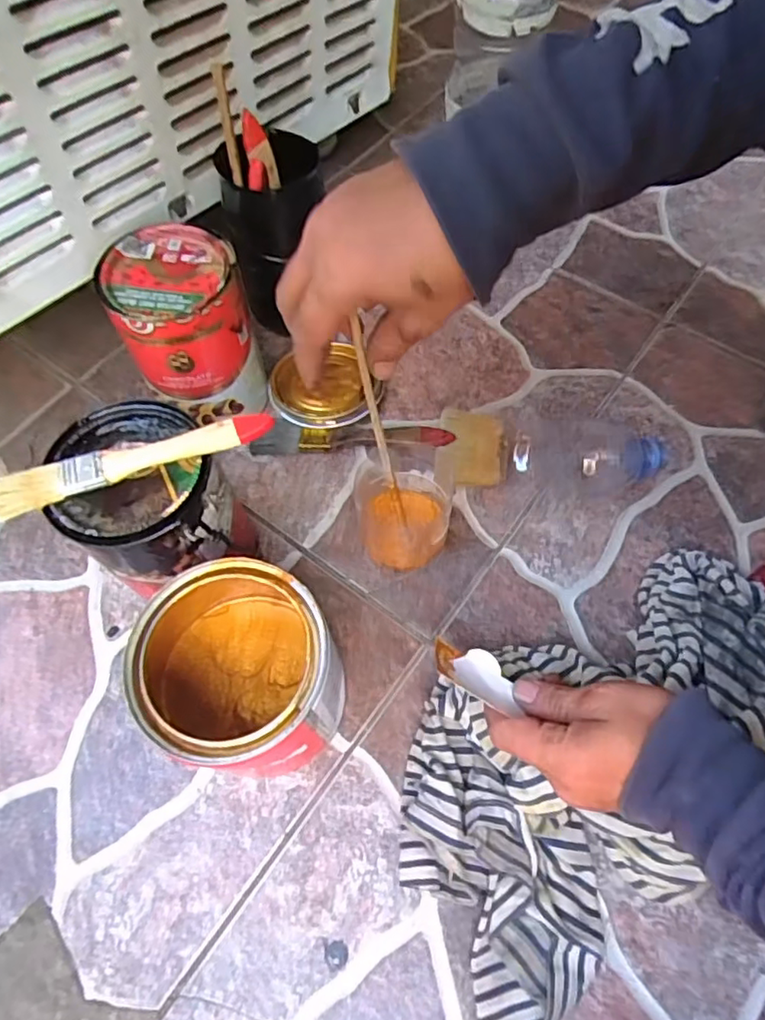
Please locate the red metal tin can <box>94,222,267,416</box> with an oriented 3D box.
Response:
[{"bbox_3d":[-0.154,-0.141,0.471,0.093,0.114,0.092,1,59,-2],"label":"red metal tin can"}]

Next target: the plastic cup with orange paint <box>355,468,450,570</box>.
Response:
[{"bbox_3d":[0.012,0.006,0.458,0.076,0.058,0.072,20,61,9],"label":"plastic cup with orange paint"}]

